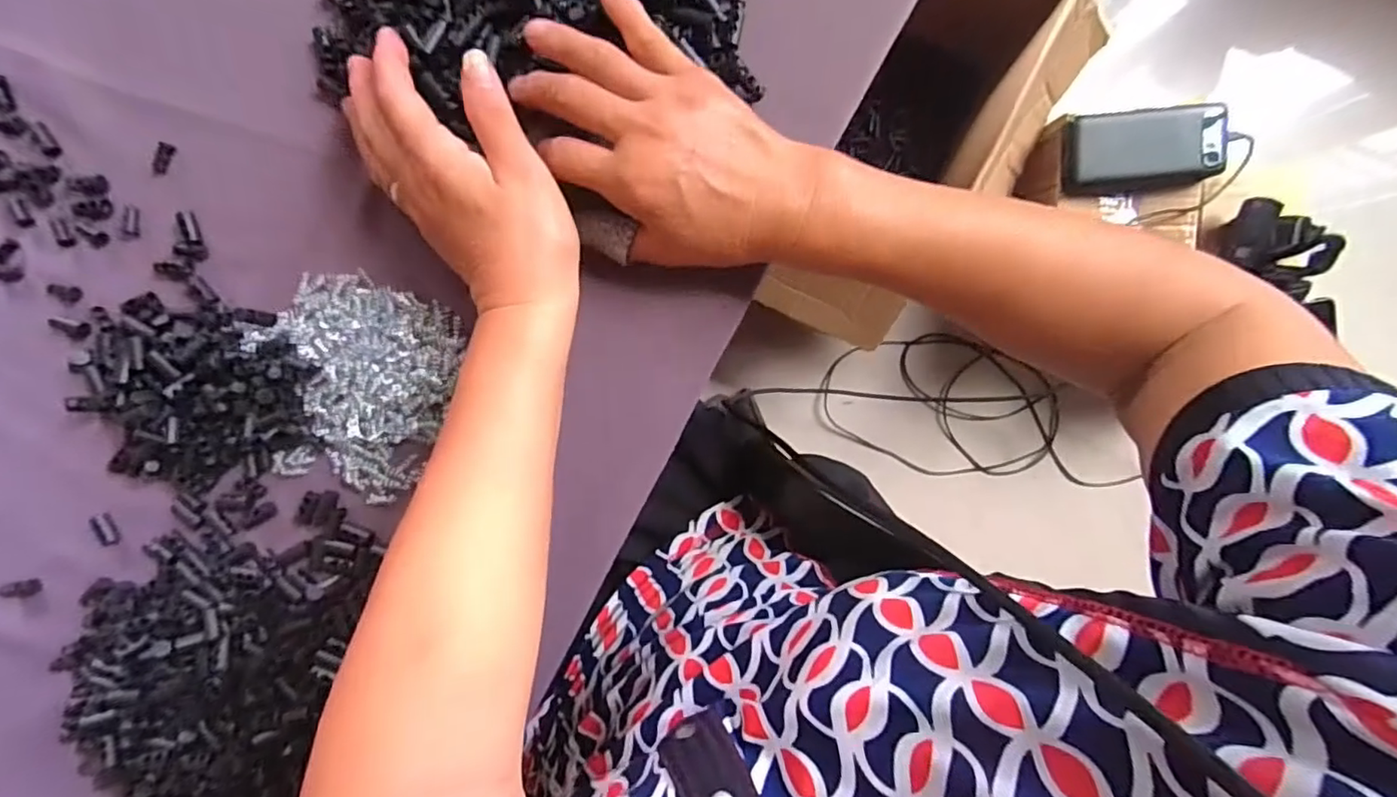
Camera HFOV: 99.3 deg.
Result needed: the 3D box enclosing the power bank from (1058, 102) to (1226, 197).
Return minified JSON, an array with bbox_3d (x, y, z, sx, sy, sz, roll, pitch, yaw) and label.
[{"bbox_3d":[0.466,-0.260,0.615,0.149,0.033,0.074,-6,94,4],"label":"power bank"}]

